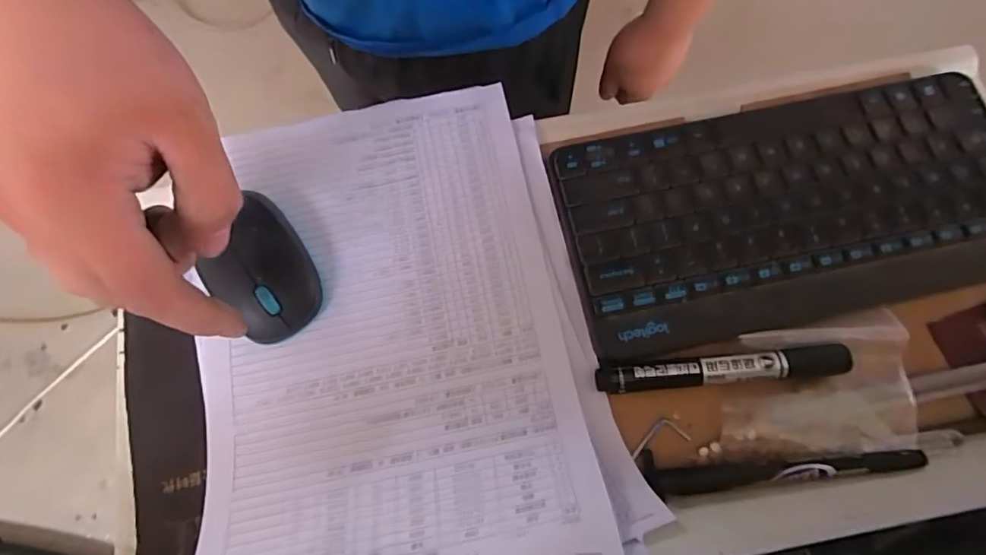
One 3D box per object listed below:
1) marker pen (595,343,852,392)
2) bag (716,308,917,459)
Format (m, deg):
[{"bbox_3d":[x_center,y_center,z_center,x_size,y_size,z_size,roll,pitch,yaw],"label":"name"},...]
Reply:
[{"bbox_3d":[0.129,0.051,0.292,0.137,0.015,0.015,-4,74,-1],"label":"marker pen"},{"bbox_3d":[0.186,0.060,0.294,0.115,0.018,0.073,-3,74,-2],"label":"bag"}]

